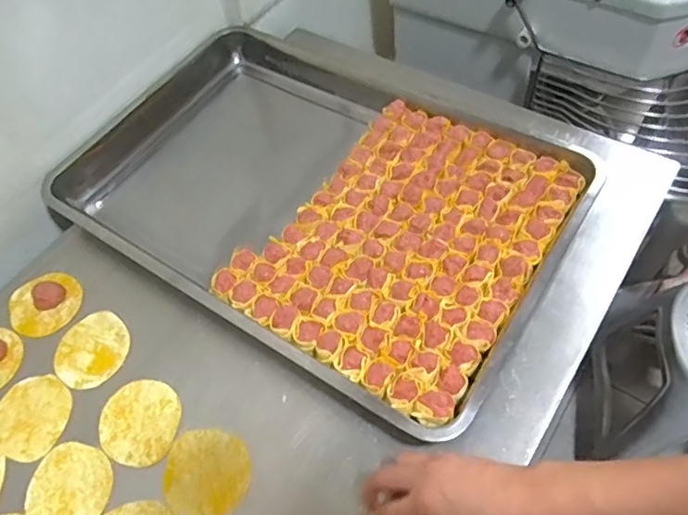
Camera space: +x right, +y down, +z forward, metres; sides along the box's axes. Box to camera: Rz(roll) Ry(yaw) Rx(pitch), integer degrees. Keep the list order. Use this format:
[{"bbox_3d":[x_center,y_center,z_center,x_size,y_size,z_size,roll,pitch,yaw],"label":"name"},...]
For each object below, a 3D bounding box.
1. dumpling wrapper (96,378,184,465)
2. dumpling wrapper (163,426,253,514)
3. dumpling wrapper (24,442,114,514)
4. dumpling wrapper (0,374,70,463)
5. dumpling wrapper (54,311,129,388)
[{"bbox_3d":[-0.208,0.164,0.552,0.085,0.004,0.080,-2,56,3],"label":"dumpling wrapper"},{"bbox_3d":[-0.130,0.204,0.519,0.080,0.004,0.084,-2,56,3],"label":"dumpling wrapper"},{"bbox_3d":[-0.264,0.221,0.522,0.085,0.004,0.080,-2,56,3],"label":"dumpling wrapper"},{"bbox_3d":[-0.324,0.165,0.567,0.085,0.004,0.078,-2,58,3],"label":"dumpling wrapper"},{"bbox_3d":[-0.279,0.101,0.602,0.080,0.004,0.081,-2,56,3],"label":"dumpling wrapper"}]

